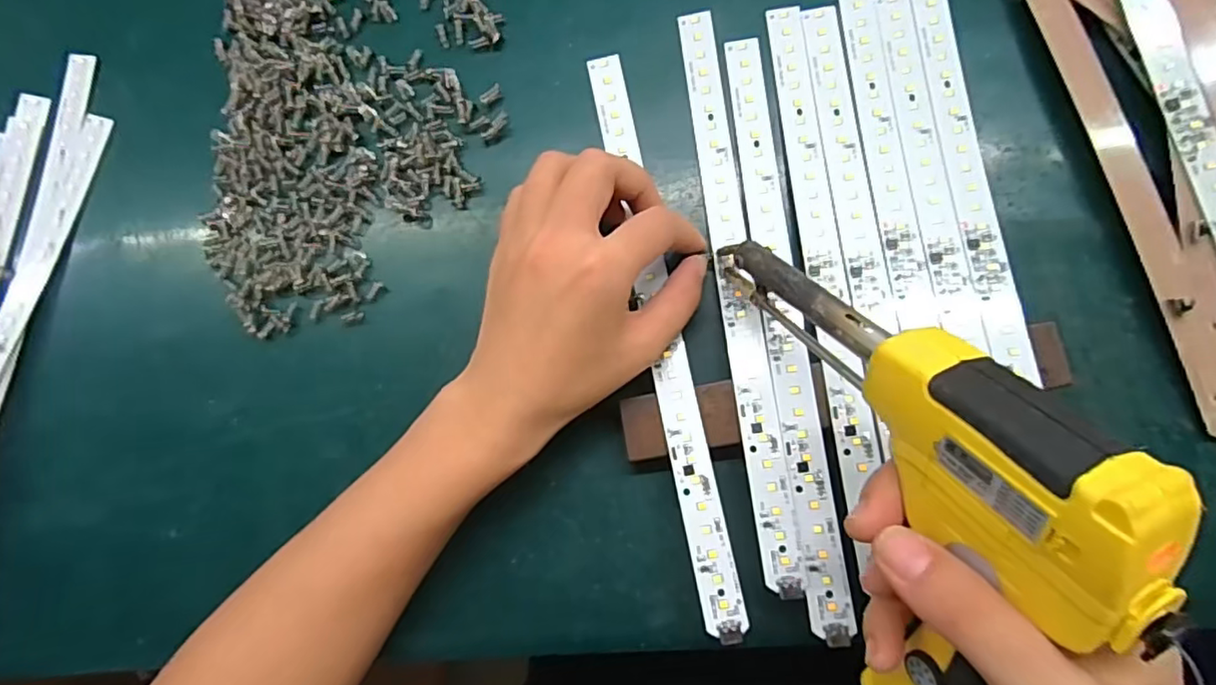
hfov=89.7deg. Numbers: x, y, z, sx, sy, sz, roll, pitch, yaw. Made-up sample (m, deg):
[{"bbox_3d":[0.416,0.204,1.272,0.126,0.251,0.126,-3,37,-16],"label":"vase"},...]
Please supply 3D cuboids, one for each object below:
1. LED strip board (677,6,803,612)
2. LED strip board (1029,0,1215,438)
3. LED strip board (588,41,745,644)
[{"bbox_3d":[0.061,-0.033,0.289,0.018,0.010,0.280,-7,75,5],"label":"LED strip board"},{"bbox_3d":[0.231,-0.101,0.288,0.019,0.007,0.294,-19,80,15],"label":"LED strip board"},{"bbox_3d":[0.024,-0.014,0.289,0.017,0.009,0.283,-12,74,4],"label":"LED strip board"}]

